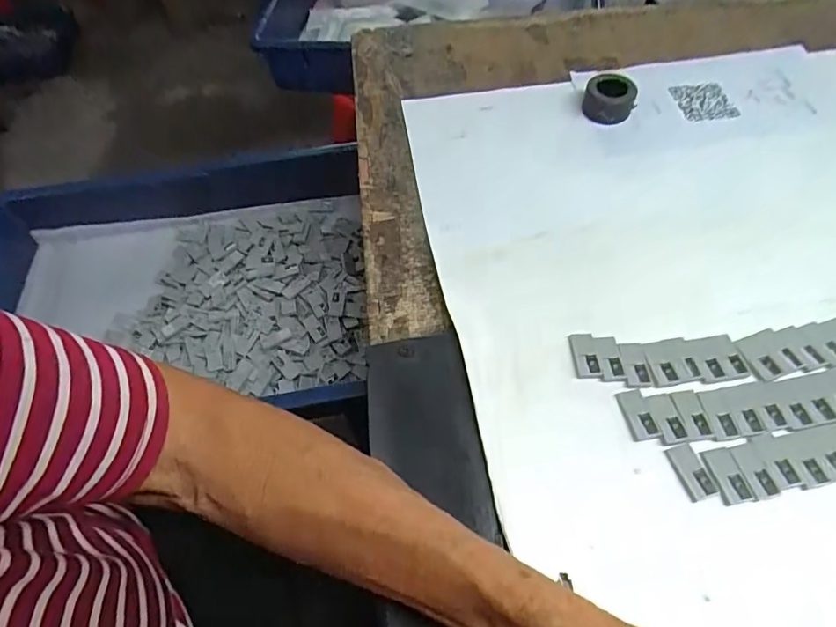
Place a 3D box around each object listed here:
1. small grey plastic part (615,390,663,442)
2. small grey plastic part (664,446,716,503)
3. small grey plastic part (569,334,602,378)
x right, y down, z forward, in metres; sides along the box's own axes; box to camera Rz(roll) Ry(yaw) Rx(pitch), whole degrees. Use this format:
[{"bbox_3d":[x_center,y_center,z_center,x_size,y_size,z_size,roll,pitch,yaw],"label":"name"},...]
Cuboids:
[{"bbox_3d":[0.119,0.054,0.278,0.015,0.004,0.028,-13,59,-5],"label":"small grey plastic part"},{"bbox_3d":[0.140,0.080,0.262,0.013,0.004,0.027,-16,59,-7],"label":"small grey plastic part"},{"bbox_3d":[0.097,0.024,0.298,0.014,0.004,0.027,-4,59,0],"label":"small grey plastic part"}]

